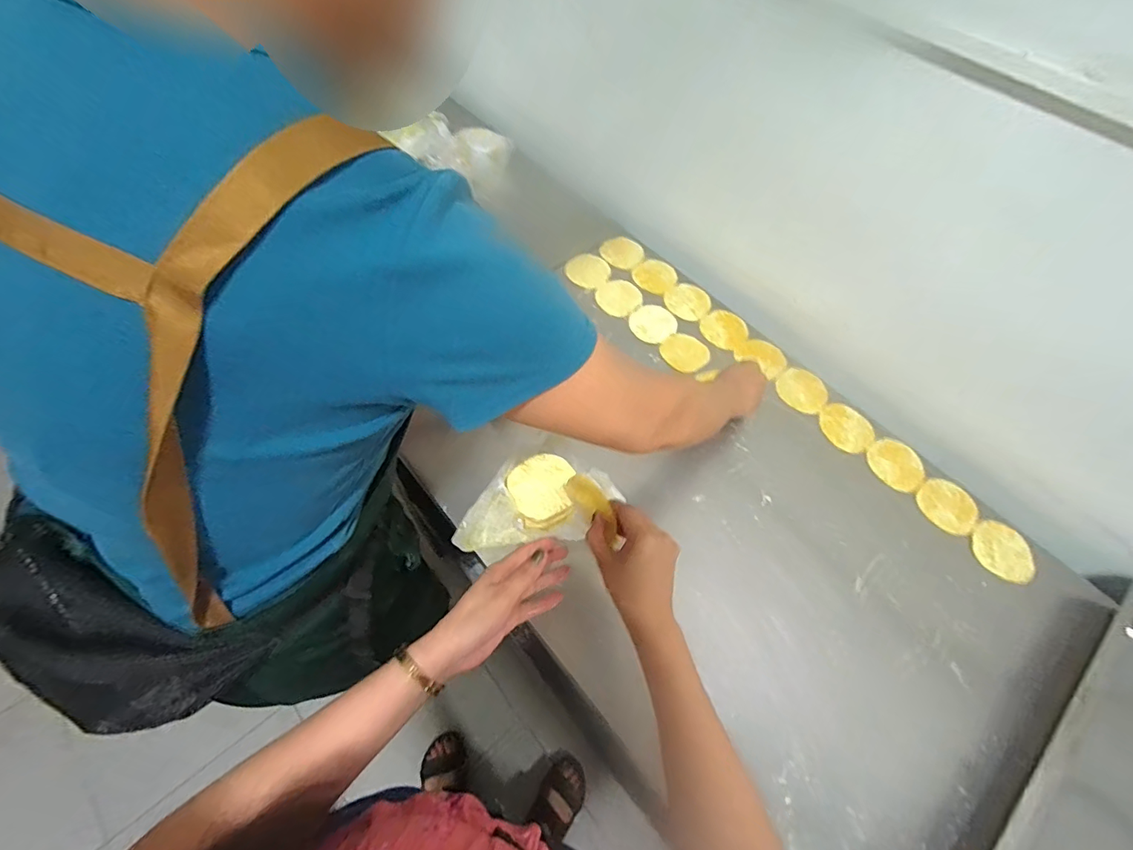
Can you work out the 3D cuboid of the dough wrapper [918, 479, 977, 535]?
[{"bbox_3d":[0.557,0.118,0.698,0.079,0.005,0.080,2,59,-3],"label":"dough wrapper"}]

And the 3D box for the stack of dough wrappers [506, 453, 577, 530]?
[{"bbox_3d":[-0.028,0.080,0.596,0.082,0.022,0.086,-23,63,-19],"label":"stack of dough wrappers"}]

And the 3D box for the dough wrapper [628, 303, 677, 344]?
[{"bbox_3d":[0.150,-0.179,0.835,0.085,0.004,0.077,-38,69,-24],"label":"dough wrapper"}]

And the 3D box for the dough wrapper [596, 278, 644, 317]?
[{"bbox_3d":[0.095,-0.230,0.860,0.076,0.005,0.084,37,63,16],"label":"dough wrapper"}]

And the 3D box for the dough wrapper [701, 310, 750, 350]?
[{"bbox_3d":[0.281,-0.171,0.842,0.086,0.004,0.079,-38,69,-24],"label":"dough wrapper"}]

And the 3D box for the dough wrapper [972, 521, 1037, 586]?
[{"bbox_3d":[0.614,0.176,0.669,0.086,0.007,0.083,2,59,-3],"label":"dough wrapper"}]

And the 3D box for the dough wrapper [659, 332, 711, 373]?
[{"bbox_3d":[0.202,-0.124,0.810,0.080,0.004,0.079,-34,67,-22],"label":"dough wrapper"}]

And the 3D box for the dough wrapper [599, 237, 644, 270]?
[{"bbox_3d":[0.108,-0.332,0.919,0.082,0.008,0.082,2,59,-3],"label":"dough wrapper"}]

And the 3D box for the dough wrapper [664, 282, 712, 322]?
[{"bbox_3d":[0.221,-0.225,0.870,0.083,0.007,0.082,2,59,-3],"label":"dough wrapper"}]

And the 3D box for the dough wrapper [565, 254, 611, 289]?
[{"bbox_3d":[0.040,-0.287,0.888,0.086,0.007,0.081,4,59,-7],"label":"dough wrapper"}]

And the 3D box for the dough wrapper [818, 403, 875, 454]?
[{"bbox_3d":[0.440,0.003,0.752,0.081,0.005,0.084,2,59,-3],"label":"dough wrapper"}]

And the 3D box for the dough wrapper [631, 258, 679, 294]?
[{"bbox_3d":[0.166,-0.278,0.894,0.078,0.006,0.086,33,62,15],"label":"dough wrapper"}]

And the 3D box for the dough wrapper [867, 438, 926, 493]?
[{"bbox_3d":[0.506,0.058,0.729,0.083,0.009,0.085,-26,64,-19],"label":"dough wrapper"}]

